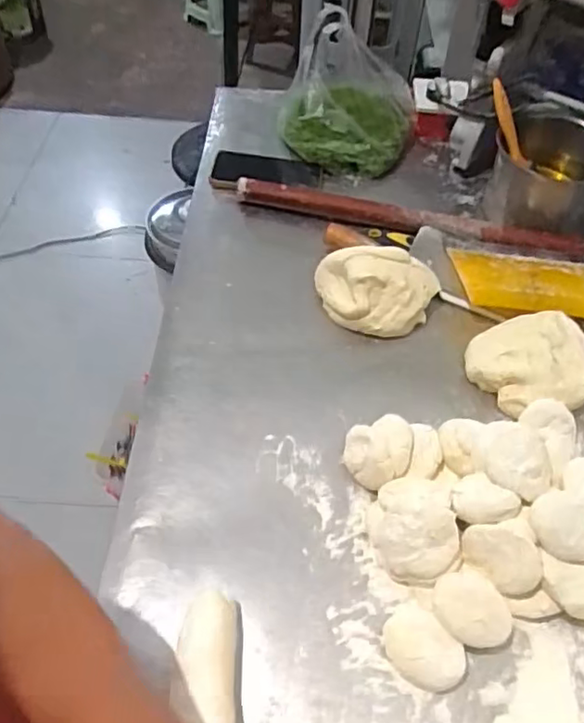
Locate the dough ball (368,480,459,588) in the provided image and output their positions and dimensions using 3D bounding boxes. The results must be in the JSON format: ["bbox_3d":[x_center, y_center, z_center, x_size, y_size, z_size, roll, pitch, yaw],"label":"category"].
[{"bbox_3d":[0.107,0.145,0.528,0.070,0.059,0.090,-1,52,-1],"label":"dough ball"}]

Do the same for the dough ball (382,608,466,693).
[{"bbox_3d":[0.105,0.234,0.481,0.047,0.025,0.065,-29,58,-21],"label":"dough ball"}]

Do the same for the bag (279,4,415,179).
[{"bbox_3d":[0.088,-0.403,0.866,0.189,0.163,0.178,7,53,4],"label":"bag"}]

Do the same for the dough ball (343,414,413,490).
[{"bbox_3d":[0.087,0.088,0.579,0.065,0.038,0.060,0,52,0],"label":"dough ball"}]

